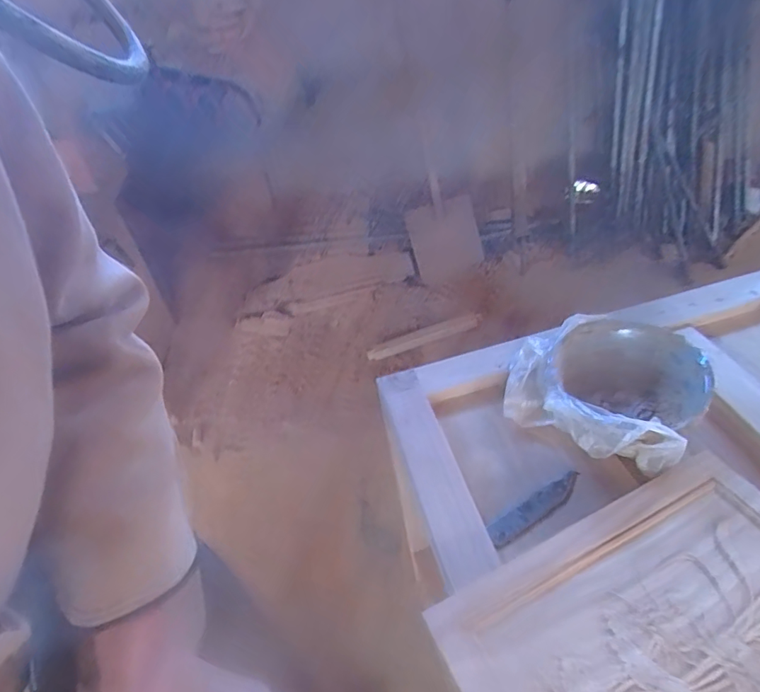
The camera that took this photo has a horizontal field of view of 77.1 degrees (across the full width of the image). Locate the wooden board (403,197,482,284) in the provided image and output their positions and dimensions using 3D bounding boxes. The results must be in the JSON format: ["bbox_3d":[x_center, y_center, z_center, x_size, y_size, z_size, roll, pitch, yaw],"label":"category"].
[{"bbox_3d":[0.260,-0.429,1.927,0.268,0.028,0.307,-14,84,14],"label":"wooden board"}]

